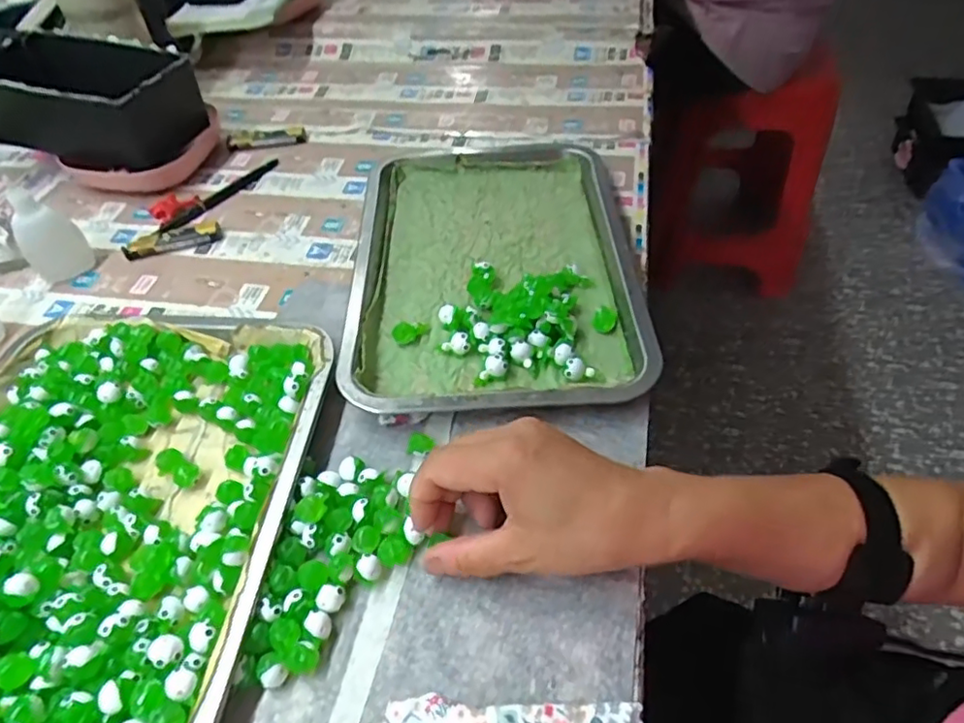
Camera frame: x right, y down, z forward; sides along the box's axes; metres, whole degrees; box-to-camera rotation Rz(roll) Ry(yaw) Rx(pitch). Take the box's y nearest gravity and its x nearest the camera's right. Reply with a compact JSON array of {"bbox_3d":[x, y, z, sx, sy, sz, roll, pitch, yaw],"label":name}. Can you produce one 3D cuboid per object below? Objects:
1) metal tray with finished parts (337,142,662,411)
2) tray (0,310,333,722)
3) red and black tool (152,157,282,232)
[{"bbox_3d":[0.007,-0.085,0.492,0.210,0.026,0.300,-3,50,1],"label":"metal tray with finished parts"},{"bbox_3d":[-0.232,0.083,0.363,0.238,0.035,0.300,2,51,6],"label":"tray"},{"bbox_3d":[-0.264,-0.170,0.600,0.054,0.012,0.134,28,58,25],"label":"red and black tool"}]

